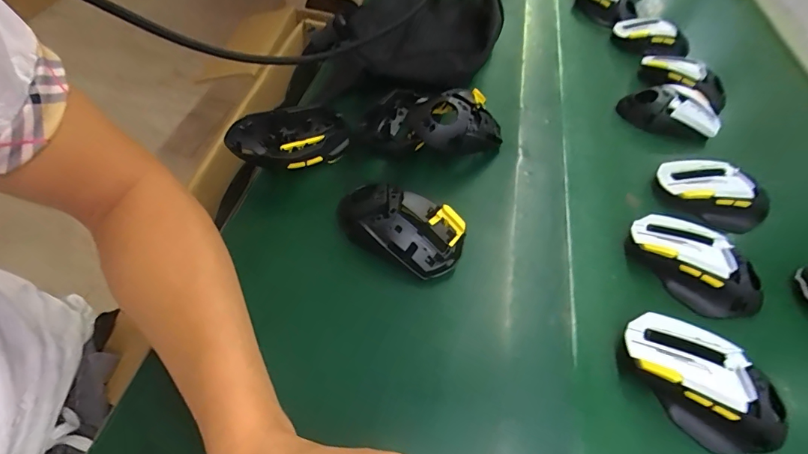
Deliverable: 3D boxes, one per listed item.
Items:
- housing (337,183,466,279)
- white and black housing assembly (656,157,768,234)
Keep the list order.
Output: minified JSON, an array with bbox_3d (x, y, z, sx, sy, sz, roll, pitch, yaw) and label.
[{"bbox_3d":[-0.006,0.001,0.367,0.114,0.039,0.060,22,53,10],"label":"housing"},{"bbox_3d":[0.317,-0.038,0.447,0.099,0.041,0.060,9,52,0],"label":"white and black housing assembly"}]

